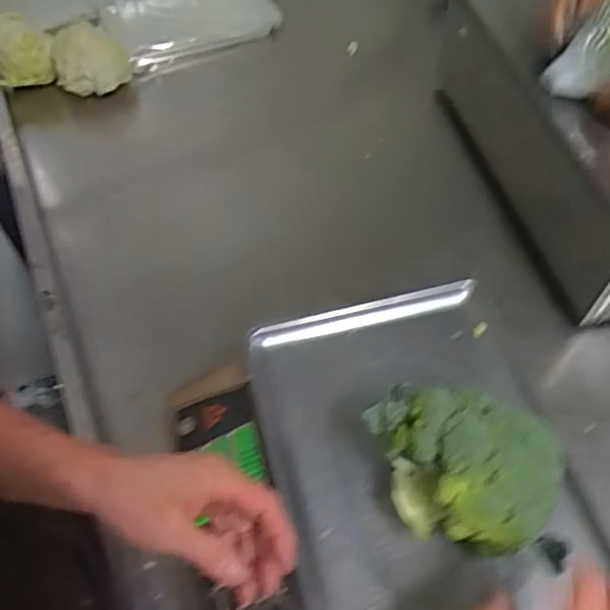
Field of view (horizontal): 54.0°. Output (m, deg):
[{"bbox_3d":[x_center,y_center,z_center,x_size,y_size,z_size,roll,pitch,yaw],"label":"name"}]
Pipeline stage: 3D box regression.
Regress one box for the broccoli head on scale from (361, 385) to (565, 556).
[{"bbox_3d":[0.110,0.122,0.451,0.140,0.105,0.094,26,60,18],"label":"broccoli head on scale"}]

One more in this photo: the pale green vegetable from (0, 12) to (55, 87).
[{"bbox_3d":[-0.492,-0.435,1.033,0.107,0.068,0.131,-21,58,-13],"label":"pale green vegetable"}]

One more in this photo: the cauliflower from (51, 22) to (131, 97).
[{"bbox_3d":[-0.357,-0.407,0.997,0.115,0.081,0.087,-17,57,-10],"label":"cauliflower"}]

